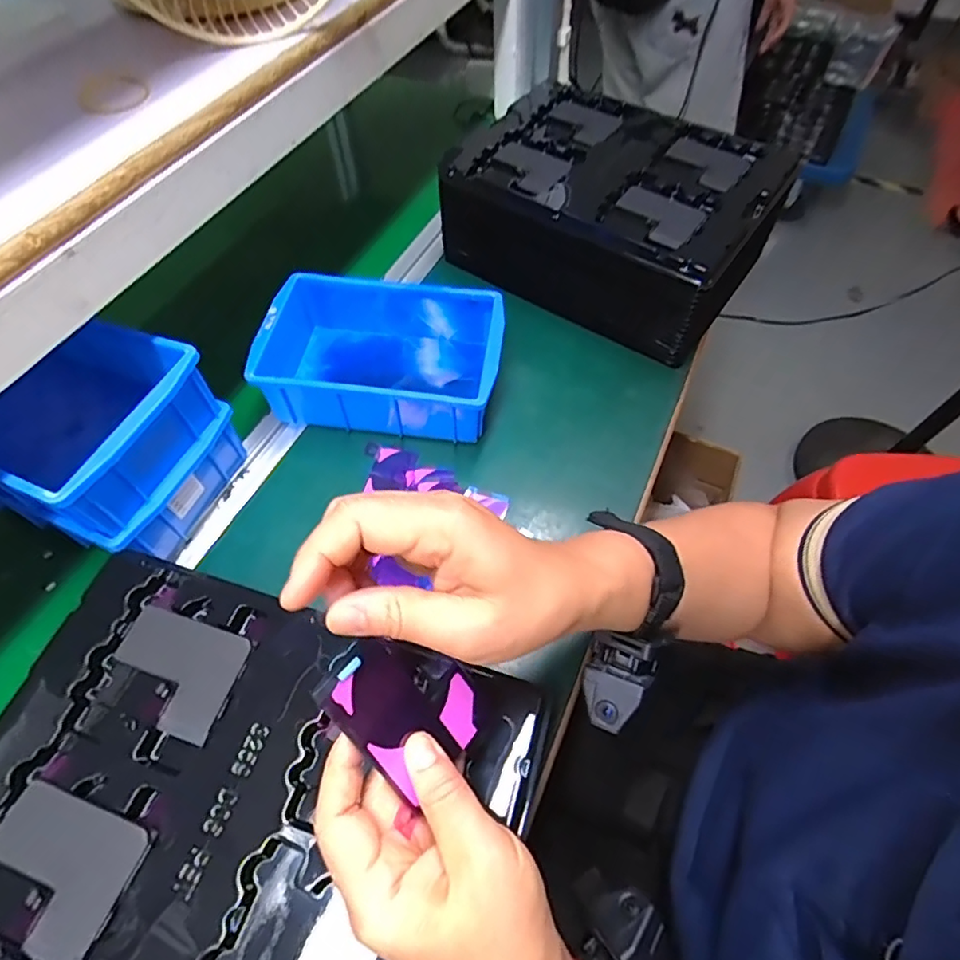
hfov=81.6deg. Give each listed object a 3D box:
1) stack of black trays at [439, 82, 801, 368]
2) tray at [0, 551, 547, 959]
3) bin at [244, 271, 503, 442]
[{"bbox_3d":[0.137,-0.279,0.589,0.286,0.117,0.209,32,64,20],"label":"stack of black trays"},{"bbox_3d":[-0.126,0.170,0.292,0.282,0.023,0.210,15,59,11],"label":"tray"},{"bbox_3d":[-0.084,-0.109,0.508,0.204,0.080,0.137,4,58,4],"label":"bin"}]

